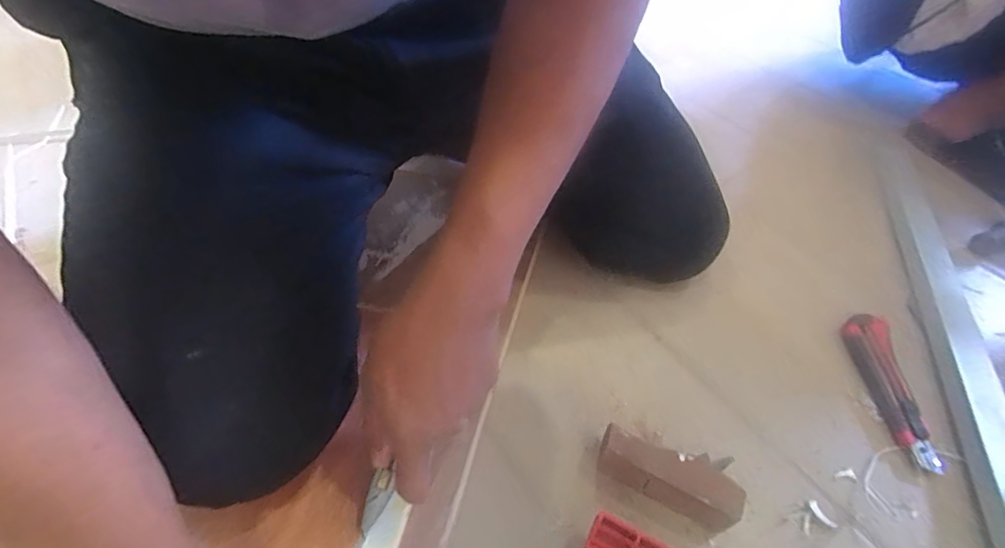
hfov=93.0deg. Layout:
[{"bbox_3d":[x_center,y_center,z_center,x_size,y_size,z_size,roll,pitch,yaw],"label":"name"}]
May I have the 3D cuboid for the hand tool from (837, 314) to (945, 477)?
[{"bbox_3d":[0.360,0.104,0.449,0.038,0.027,0.156,6,49,4],"label":"hand tool"}]

